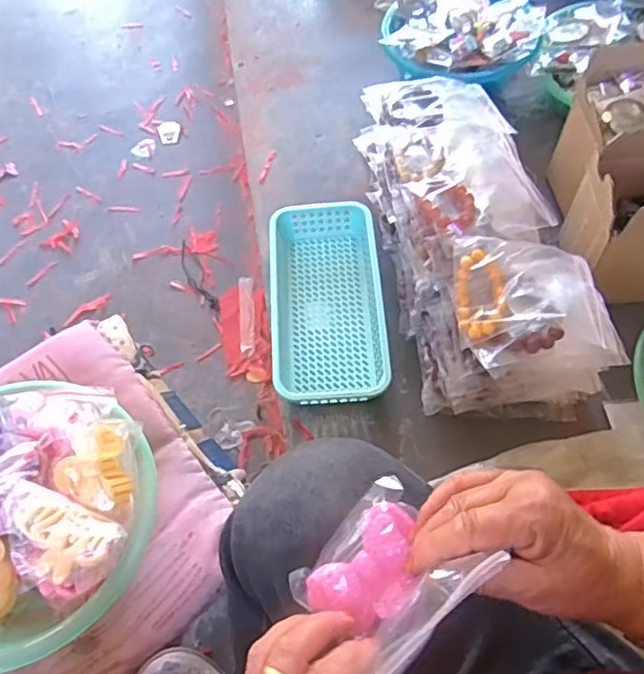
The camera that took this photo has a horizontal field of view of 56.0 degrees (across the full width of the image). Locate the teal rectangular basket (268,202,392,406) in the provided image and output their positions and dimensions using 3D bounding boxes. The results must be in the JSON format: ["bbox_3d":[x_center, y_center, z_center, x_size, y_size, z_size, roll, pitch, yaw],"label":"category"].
[{"bbox_3d":[0.007,-0.047,0.734,0.132,0.054,0.263,-6,62,0],"label":"teal rectangular basket"}]

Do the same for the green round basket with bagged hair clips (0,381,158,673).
[{"bbox_3d":[-0.255,0.152,0.515,0.228,0.079,0.212,-1,61,2],"label":"green round basket with bagged hair clips"}]

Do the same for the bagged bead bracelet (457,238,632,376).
[{"bbox_3d":[0.215,-0.038,0.596,0.160,0.043,0.142,-5,70,-13],"label":"bagged bead bracelet"}]

